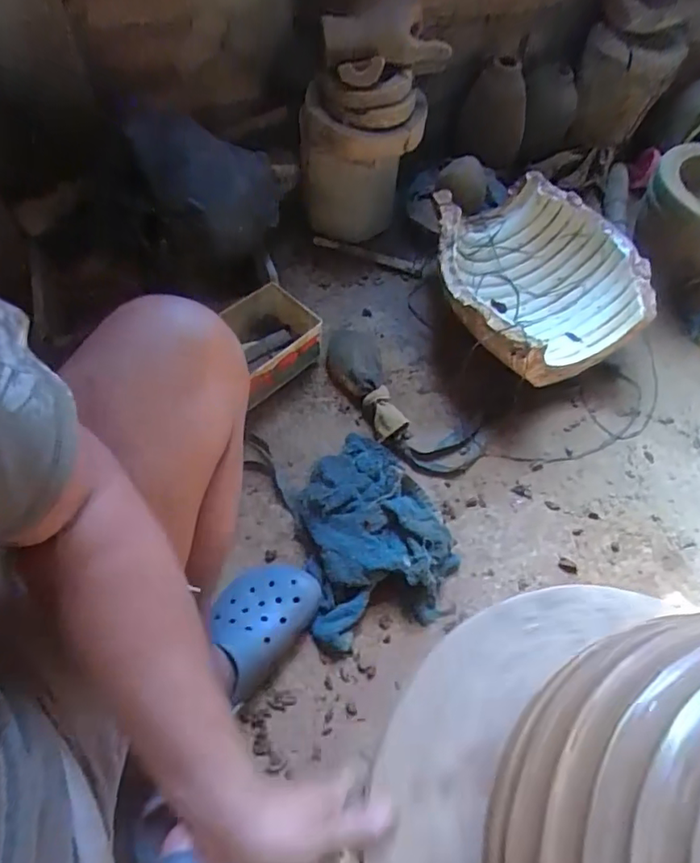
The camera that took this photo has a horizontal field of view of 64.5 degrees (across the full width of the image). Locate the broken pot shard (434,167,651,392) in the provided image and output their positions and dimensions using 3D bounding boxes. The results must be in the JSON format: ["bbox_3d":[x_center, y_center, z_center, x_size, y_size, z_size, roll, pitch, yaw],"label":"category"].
[{"bbox_3d":[0.303,-0.248,0.956,0.330,0.179,0.339,2,61,-3],"label":"broken pot shard"}]

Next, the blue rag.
[{"bbox_3d":[0.023,0.134,0.784,0.213,0.067,0.280,-15,63,-12],"label":"blue rag"}]

